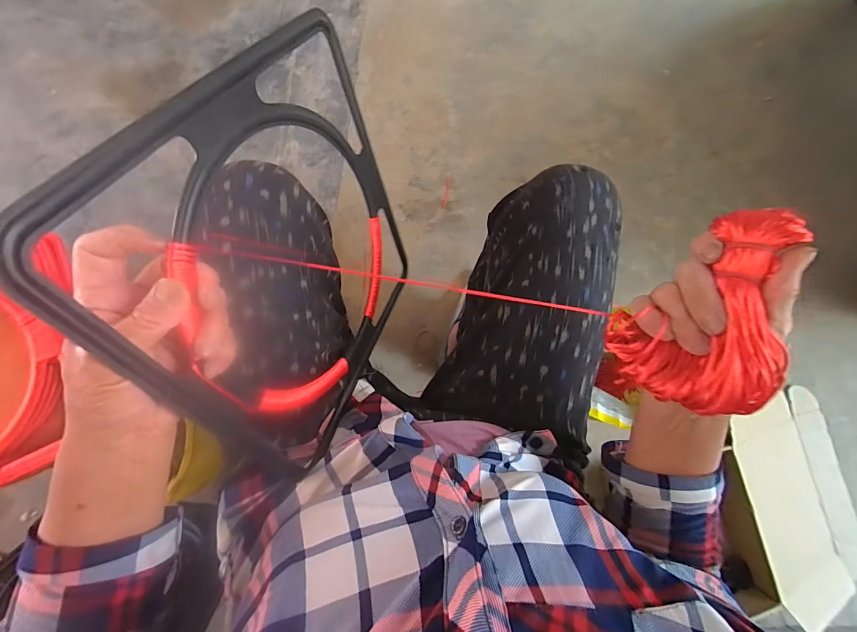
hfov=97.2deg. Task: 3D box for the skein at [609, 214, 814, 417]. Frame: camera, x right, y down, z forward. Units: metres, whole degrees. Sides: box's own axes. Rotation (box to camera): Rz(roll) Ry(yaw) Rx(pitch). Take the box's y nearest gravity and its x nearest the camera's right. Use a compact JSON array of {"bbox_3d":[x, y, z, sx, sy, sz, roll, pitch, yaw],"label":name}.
[{"bbox_3d":[0.219,0.003,0.279,0.107,0.055,0.148,50,114,30],"label":"skein"}]

